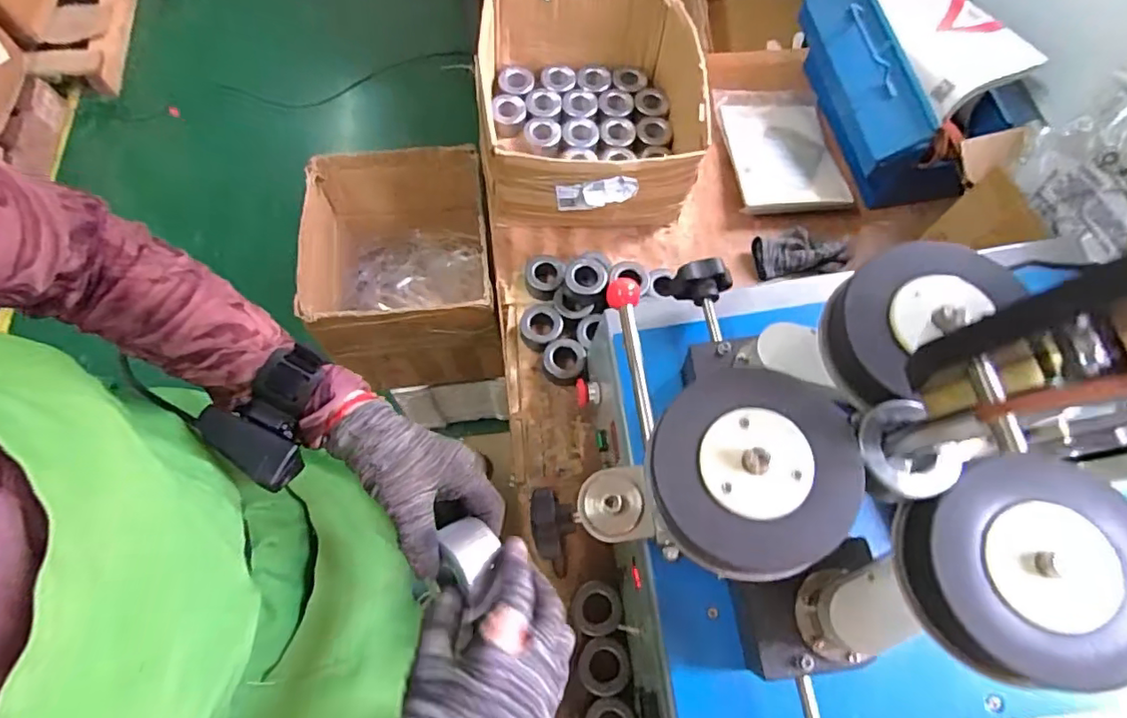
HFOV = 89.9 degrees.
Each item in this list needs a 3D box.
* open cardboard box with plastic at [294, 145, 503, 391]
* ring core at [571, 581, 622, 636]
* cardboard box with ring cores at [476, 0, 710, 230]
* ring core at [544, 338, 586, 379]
[{"bbox_3d":[-0.290,-0.160,1.032,0.307,0.273,0.311,-6,68,-5],"label":"open cardboard box with plastic"},{"bbox_3d":[0.041,0.302,0.681,0.058,0.017,0.060,1,68,-3],"label":"ring core"},{"bbox_3d":[0.048,-0.394,0.910,0.339,0.177,0.358,3,68,-2],"label":"cardboard box with ring cores"},{"bbox_3d":[0.000,0.004,0.826,0.060,0.040,0.062,8,68,0],"label":"ring core"}]

